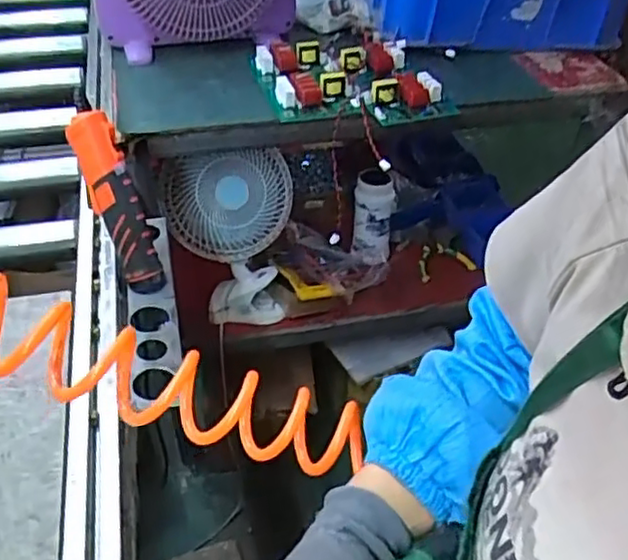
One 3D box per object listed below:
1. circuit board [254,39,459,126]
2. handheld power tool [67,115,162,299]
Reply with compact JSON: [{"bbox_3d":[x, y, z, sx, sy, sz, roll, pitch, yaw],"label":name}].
[{"bbox_3d":[0.057,-0.294,0.985,0.266,0.042,0.193,-7,41,-10],"label":"circuit board"},{"bbox_3d":[-0.207,-0.080,0.705,0.043,0.191,0.033,-31,25,-34],"label":"handheld power tool"}]

